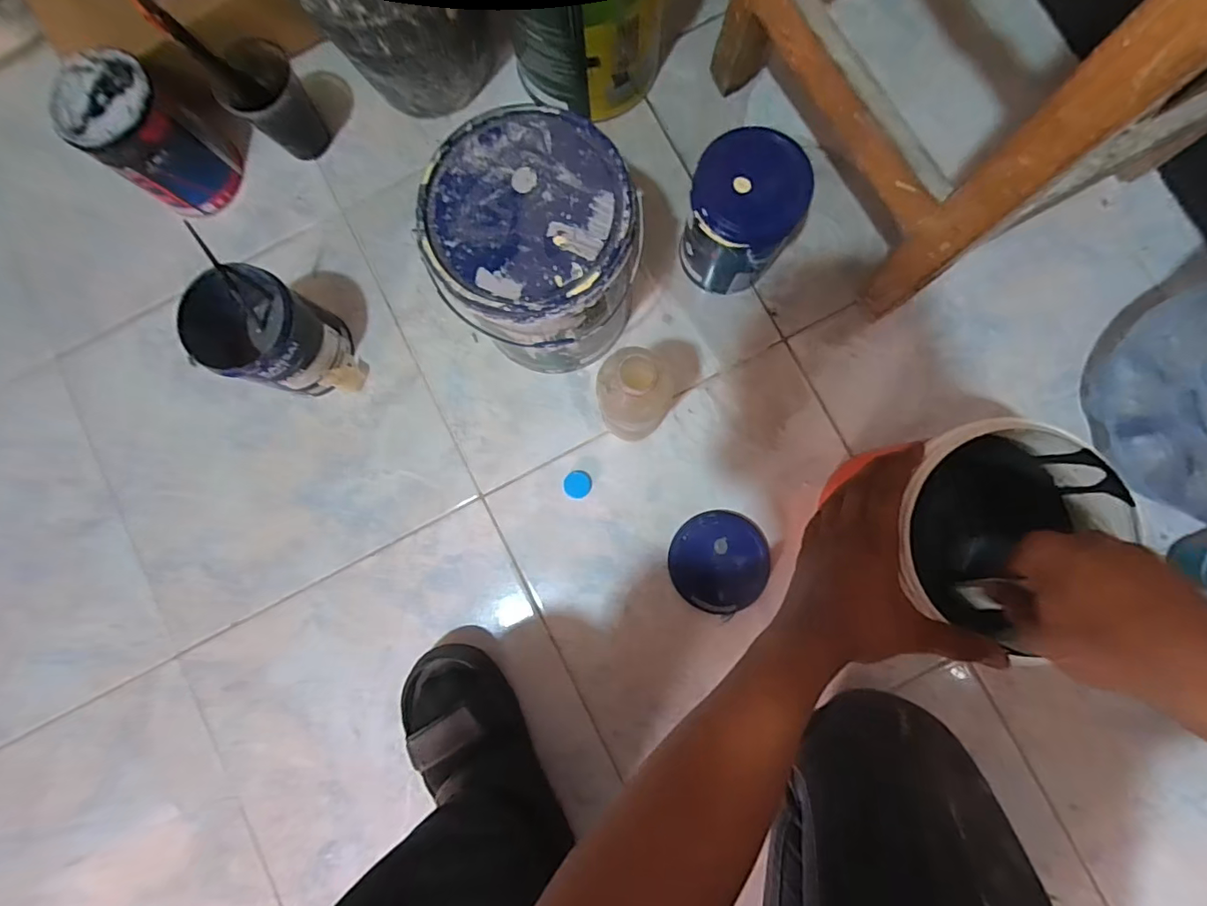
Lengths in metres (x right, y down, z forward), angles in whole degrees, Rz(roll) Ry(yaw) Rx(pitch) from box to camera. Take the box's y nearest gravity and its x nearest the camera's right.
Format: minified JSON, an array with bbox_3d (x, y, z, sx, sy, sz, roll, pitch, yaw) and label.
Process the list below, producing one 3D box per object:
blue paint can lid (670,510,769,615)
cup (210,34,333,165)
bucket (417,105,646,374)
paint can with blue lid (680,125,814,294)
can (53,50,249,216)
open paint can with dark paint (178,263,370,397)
[{"bbox_3d":[0.129,0.121,0.583,0.106,0.016,0.108,-2,85,3],"label":"blue paint can lid"},{"bbox_3d":[-0.378,-0.404,0.604,0.085,0.095,0.073,-43,84,-1],"label":"cup"},{"bbox_3d":[-0.057,-0.187,0.523,0.170,0.200,0.167,0,85,3],"label":"bucket"},{"bbox_3d":[0.147,-0.248,0.550,0.105,0.146,0.115,0,85,3],"label":"paint can with blue lid"},{"bbox_3d":[-0.504,-0.349,0.594,0.096,0.143,0.101,0,85,3],"label":"can"},{"bbox_3d":[-0.346,-0.122,0.561,0.124,0.129,0.102,21,87,5],"label":"open paint can with dark paint"}]

